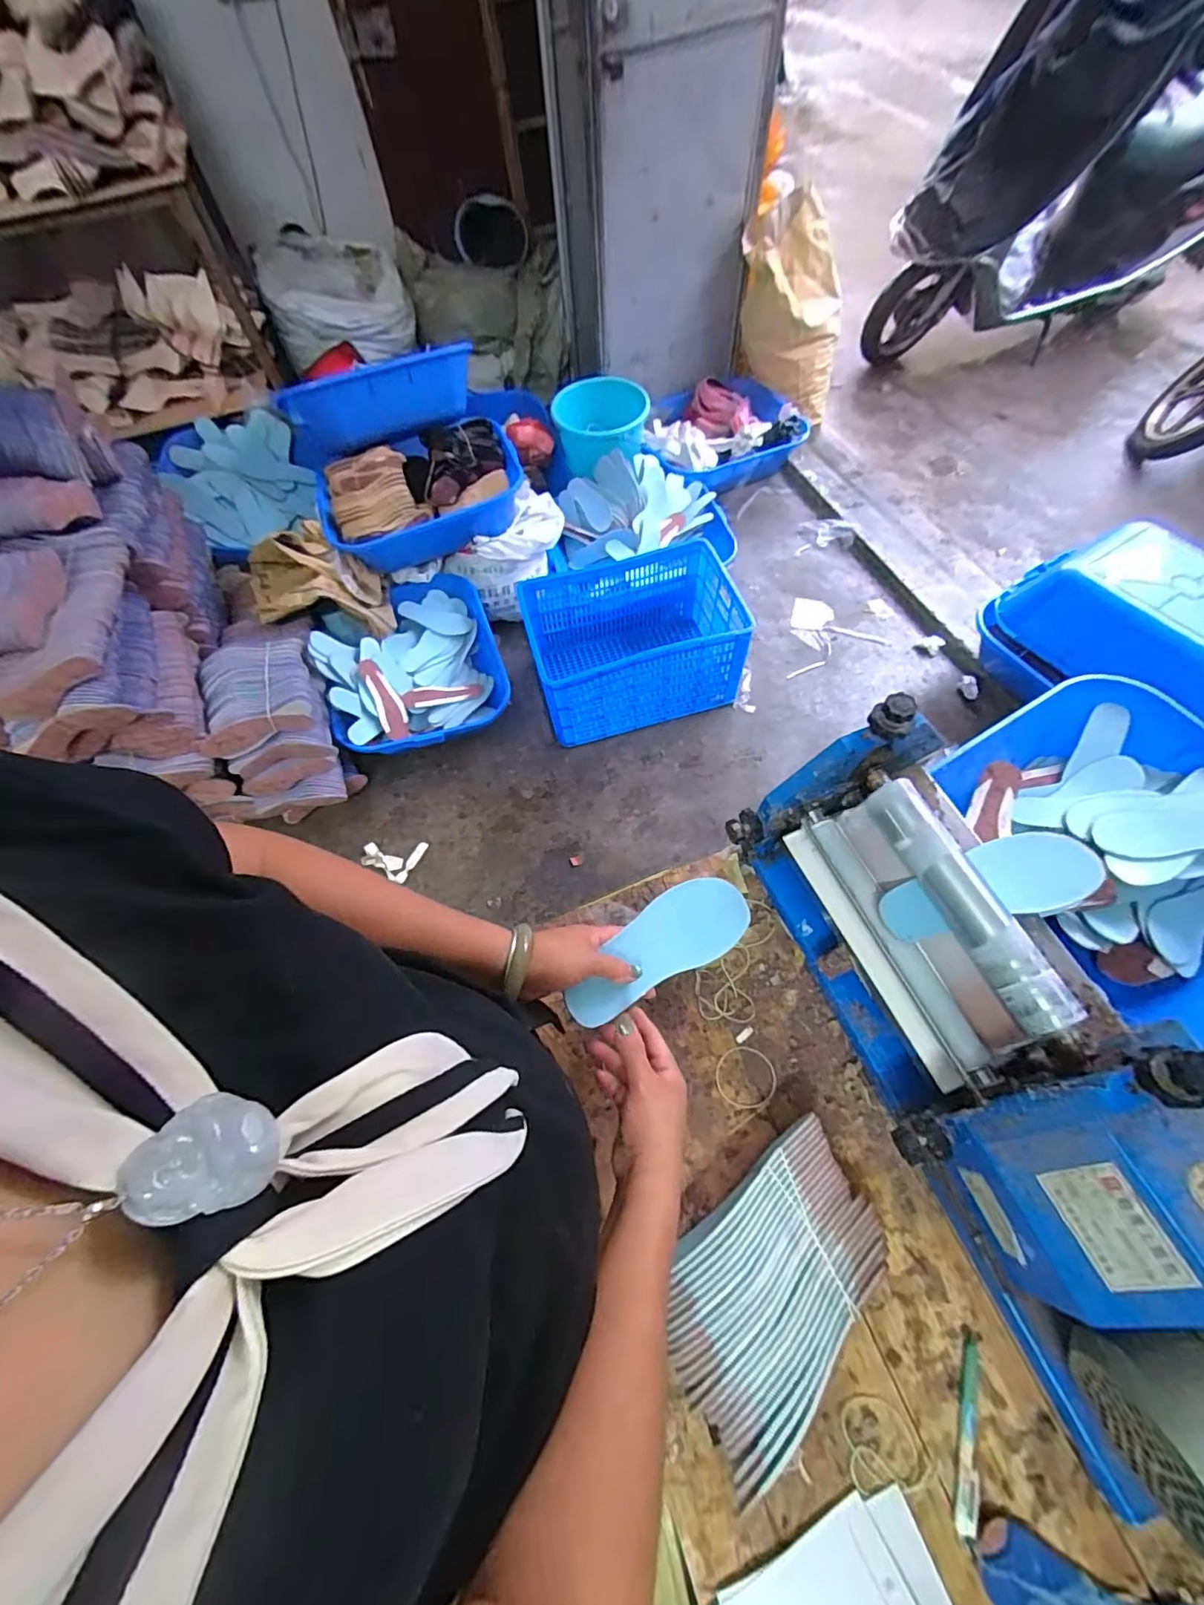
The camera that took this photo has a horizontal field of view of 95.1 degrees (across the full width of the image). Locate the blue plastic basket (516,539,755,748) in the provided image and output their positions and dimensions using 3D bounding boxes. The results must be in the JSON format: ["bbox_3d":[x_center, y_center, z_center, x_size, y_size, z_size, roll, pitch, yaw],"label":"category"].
[{"bbox_3d":[0.105,-0.487,1.679,0.619,0.271,0.432,-15,62,-4],"label":"blue plastic basket"}]

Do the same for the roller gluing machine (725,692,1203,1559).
[{"bbox_3d":[0.376,0.235,0.517,0.238,0.220,0.628,-19,63,-6],"label":"roller gluing machine"}]

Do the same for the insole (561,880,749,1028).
[{"bbox_3d":[0.058,0.139,0.545,0.216,0.008,0.078,-20,78,-27],"label":"insole"}]

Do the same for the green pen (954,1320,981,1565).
[{"bbox_3d":[0.332,0.570,0.499,0.018,0.015,0.146,16,65,12],"label":"green pen"}]

